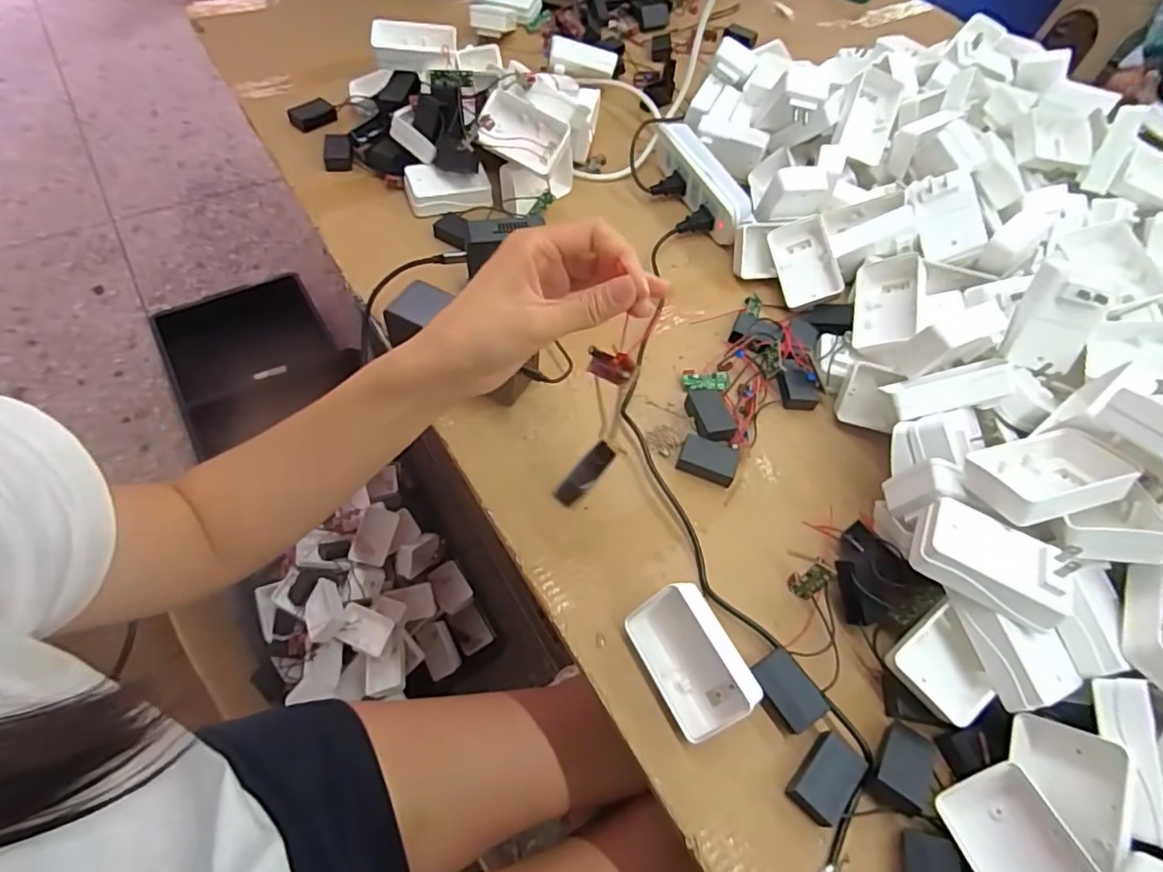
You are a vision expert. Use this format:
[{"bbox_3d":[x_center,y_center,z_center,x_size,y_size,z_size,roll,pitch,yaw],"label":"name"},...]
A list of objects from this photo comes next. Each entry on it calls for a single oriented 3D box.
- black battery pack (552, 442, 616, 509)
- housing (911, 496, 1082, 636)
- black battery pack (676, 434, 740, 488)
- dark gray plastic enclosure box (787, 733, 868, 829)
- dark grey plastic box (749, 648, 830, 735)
[{"bbox_3d":[0.003,0.028,0.423,0.019,0.010,0.054,39,77,18],"label":"black battery pack"},{"bbox_3d":[0.266,0.076,0.380,0.087,0.037,0.057,27,63,13],"label":"housing"},{"bbox_3d":[0.108,0.020,0.501,0.048,0.017,0.033,18,59,6],"label":"black battery pack"},{"bbox_3d":[0.158,0.222,0.380,0.032,0.015,0.048,39,63,18],"label":"dark gray plastic enclosure box"},{"bbox_3d":[0.141,0.176,0.405,0.031,0.020,0.049,-27,64,-20],"label":"dark grey plastic box"}]

